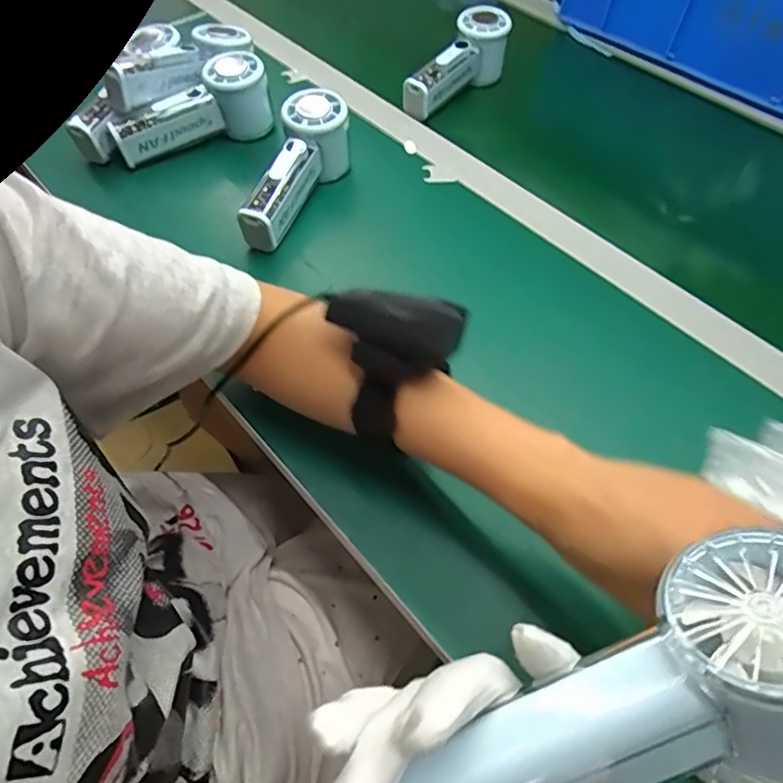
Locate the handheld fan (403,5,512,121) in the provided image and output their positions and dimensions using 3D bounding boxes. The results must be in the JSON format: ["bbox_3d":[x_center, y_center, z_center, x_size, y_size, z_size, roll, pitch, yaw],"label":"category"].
[{"bbox_3d":[0.069,-0.350,0.588,0.055,0.059,0.137,33,62,19],"label":"handheld fan"}]

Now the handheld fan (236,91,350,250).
[{"bbox_3d":[-0.080,-0.193,0.480,0.054,0.062,0.152,12,57,7],"label":"handheld fan"}]

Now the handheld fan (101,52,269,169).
[{"bbox_3d":[-0.191,-0.270,0.527,0.153,0.062,0.050,-24,60,-16],"label":"handheld fan"}]

